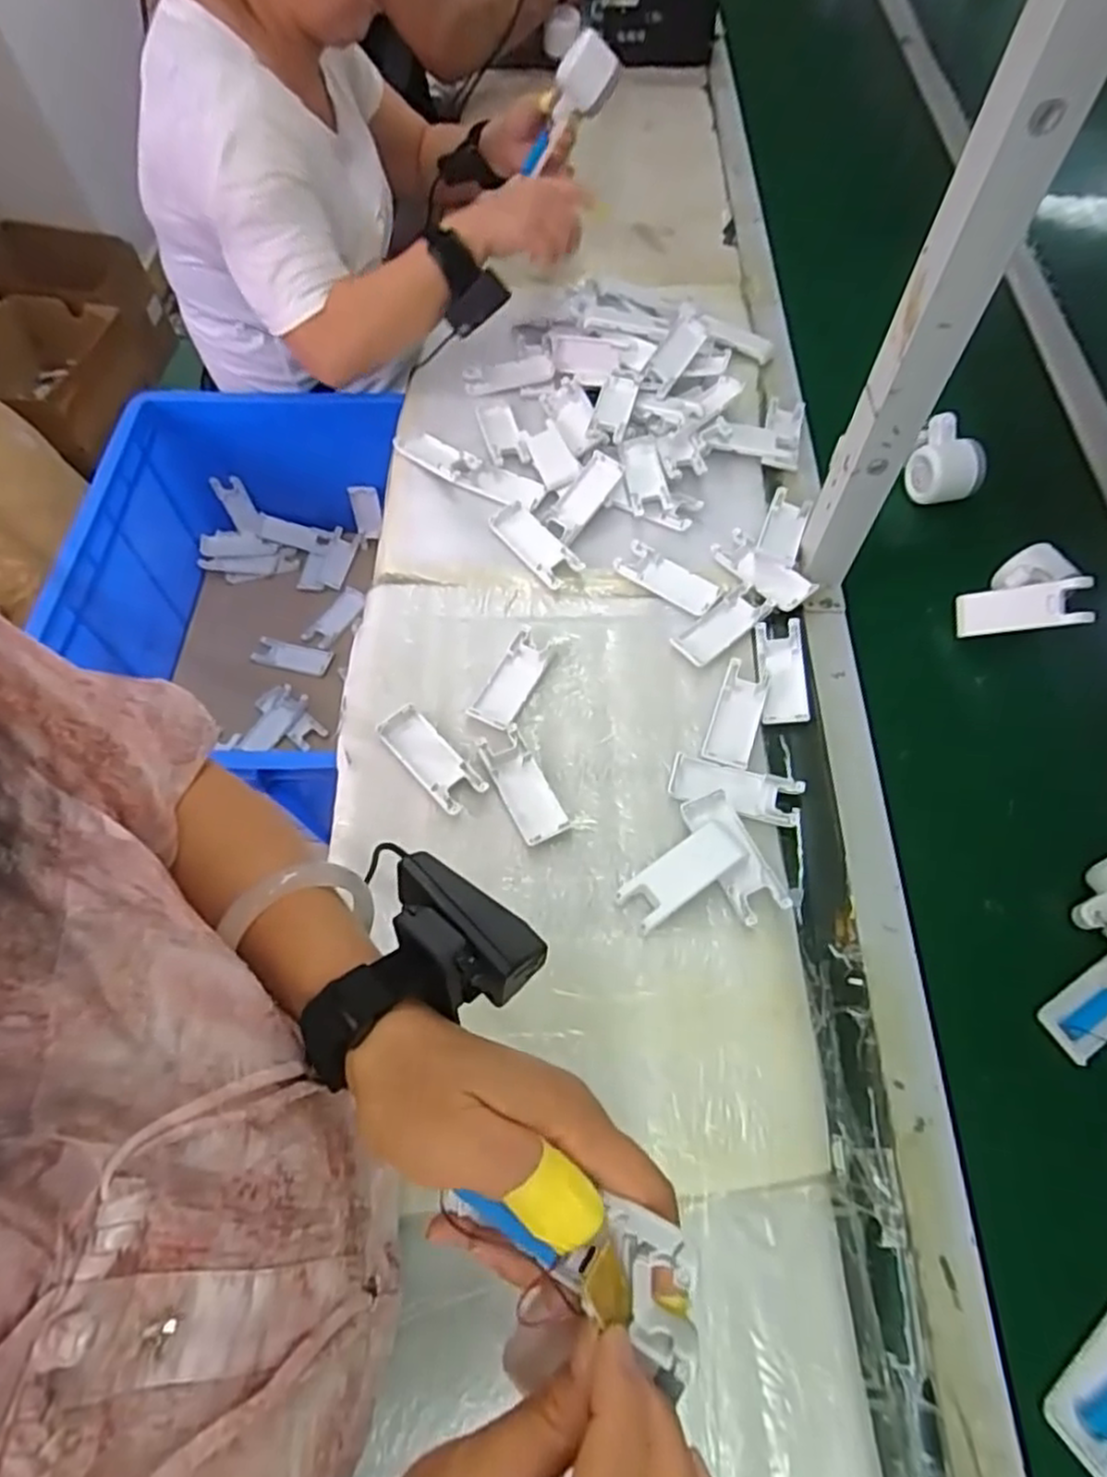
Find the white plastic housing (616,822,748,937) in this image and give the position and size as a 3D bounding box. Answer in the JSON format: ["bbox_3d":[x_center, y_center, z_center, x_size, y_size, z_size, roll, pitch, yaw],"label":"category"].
[{"bbox_3d":[0.098,0.103,0.548,0.097,0.011,0.037,-31,68,-17],"label":"white plastic housing"}]

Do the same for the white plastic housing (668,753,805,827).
[{"bbox_3d":[0.148,0.042,0.587,0.104,0.009,0.040,15,63,6],"label":"white plastic housing"}]

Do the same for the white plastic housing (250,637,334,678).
[{"bbox_3d":[-0.354,-0.111,0.976,0.102,0.009,0.043,11,63,6],"label":"white plastic housing"}]

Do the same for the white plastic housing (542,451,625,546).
[{"bbox_3d":[0.029,-0.242,0.724,0.036,0.012,0.096,34,84,15],"label":"white plastic housing"}]

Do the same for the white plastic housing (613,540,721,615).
[{"bbox_3d":[0.111,-0.155,0.693,0.101,0.013,0.044,34,66,15],"label":"white plastic housing"}]

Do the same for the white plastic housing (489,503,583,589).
[{"bbox_3d":[-0.020,-0.191,0.707,0.041,0.013,0.104,-38,70,-19],"label":"white plastic housing"}]

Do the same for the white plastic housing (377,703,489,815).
[{"bbox_3d":[-0.103,0.015,0.597,0.039,0.007,0.105,-38,70,-19],"label":"white plastic housing"}]

